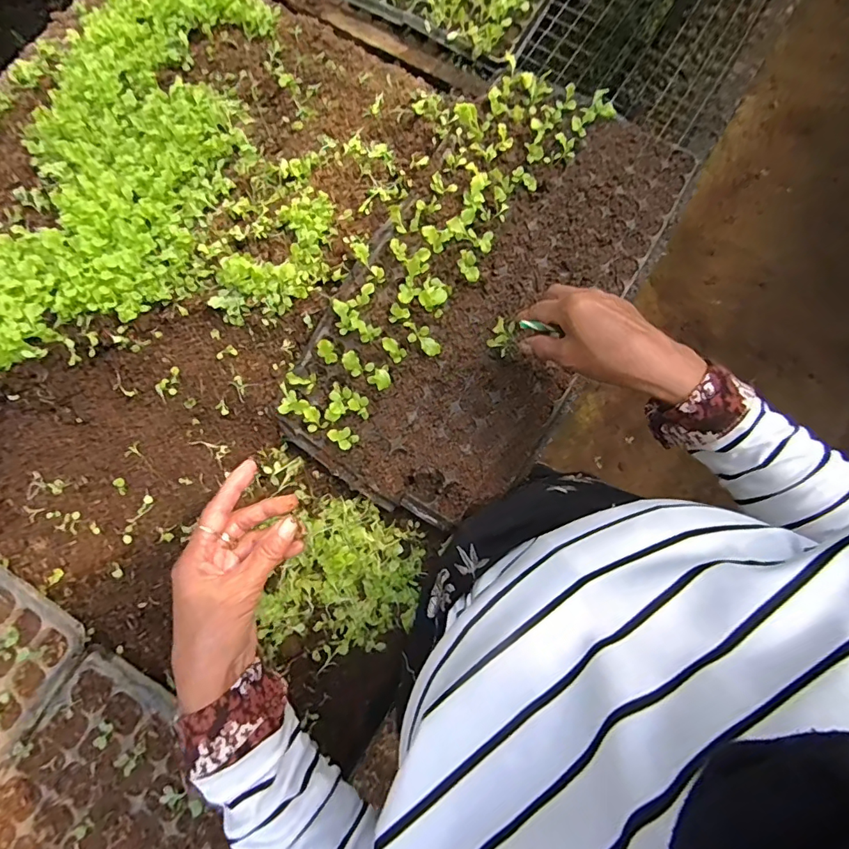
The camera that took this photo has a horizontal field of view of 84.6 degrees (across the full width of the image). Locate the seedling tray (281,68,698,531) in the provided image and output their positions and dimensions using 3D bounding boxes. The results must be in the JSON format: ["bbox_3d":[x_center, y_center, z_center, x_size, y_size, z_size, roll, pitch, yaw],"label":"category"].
[{"bbox_3d":[0.075,-0.164,0.510,0.265,0.055,0.533,30,81,5],"label":"seedling tray"}]

